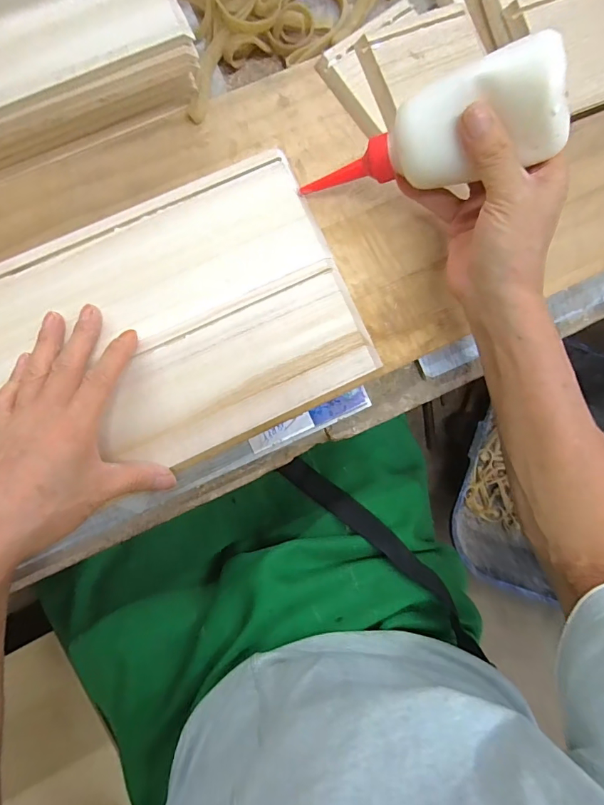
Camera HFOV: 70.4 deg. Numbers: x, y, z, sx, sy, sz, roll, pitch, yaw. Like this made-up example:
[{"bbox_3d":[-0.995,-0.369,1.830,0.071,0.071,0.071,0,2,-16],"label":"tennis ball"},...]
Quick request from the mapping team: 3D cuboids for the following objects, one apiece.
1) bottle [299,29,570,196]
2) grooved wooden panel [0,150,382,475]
[{"bbox_3d":[0.076,-0.170,0.279,0.164,0.035,0.056,-3,89,37],"label":"bottle"},{"bbox_3d":[-0.146,-0.031,0.319,0.370,0.009,0.187,-25,91,-4],"label":"grooved wooden panel"}]

